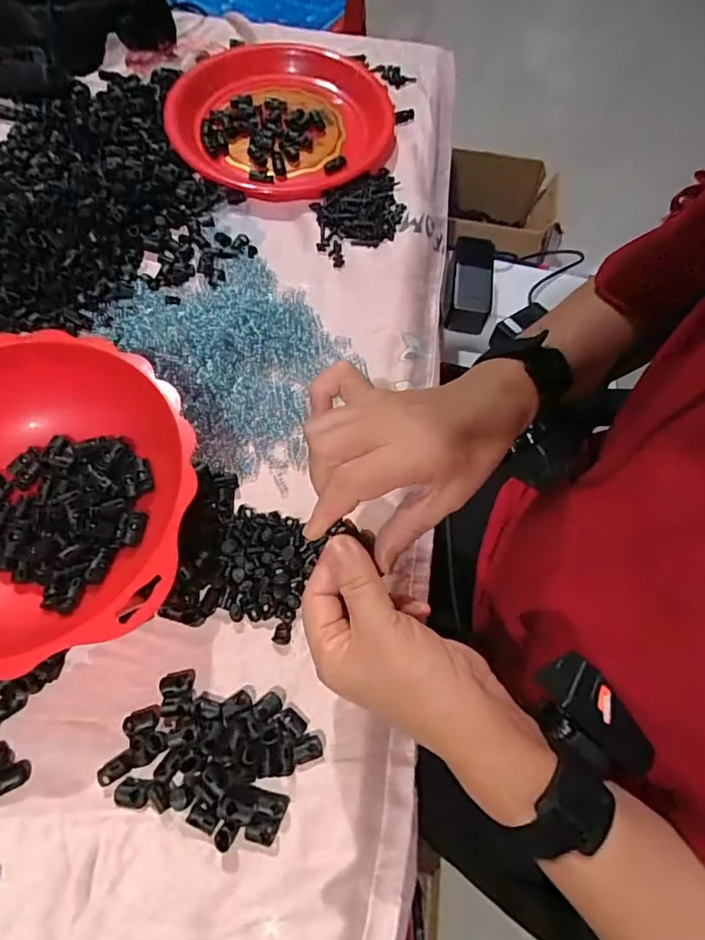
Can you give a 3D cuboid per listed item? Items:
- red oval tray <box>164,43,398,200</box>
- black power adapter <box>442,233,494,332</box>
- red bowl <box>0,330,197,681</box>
[{"bbox_3d":[-0.079,-0.427,0.640,0.259,0.028,0.262,-2,64,-5],"label":"red oval tray"},{"bbox_3d":[0.163,-0.262,0.746,0.062,0.043,0.144,12,64,2],"label":"black power adapter"},{"bbox_3d":[-0.238,0.022,0.385,0.238,0.064,0.237,2,64,-3],"label":"red bowl"}]

